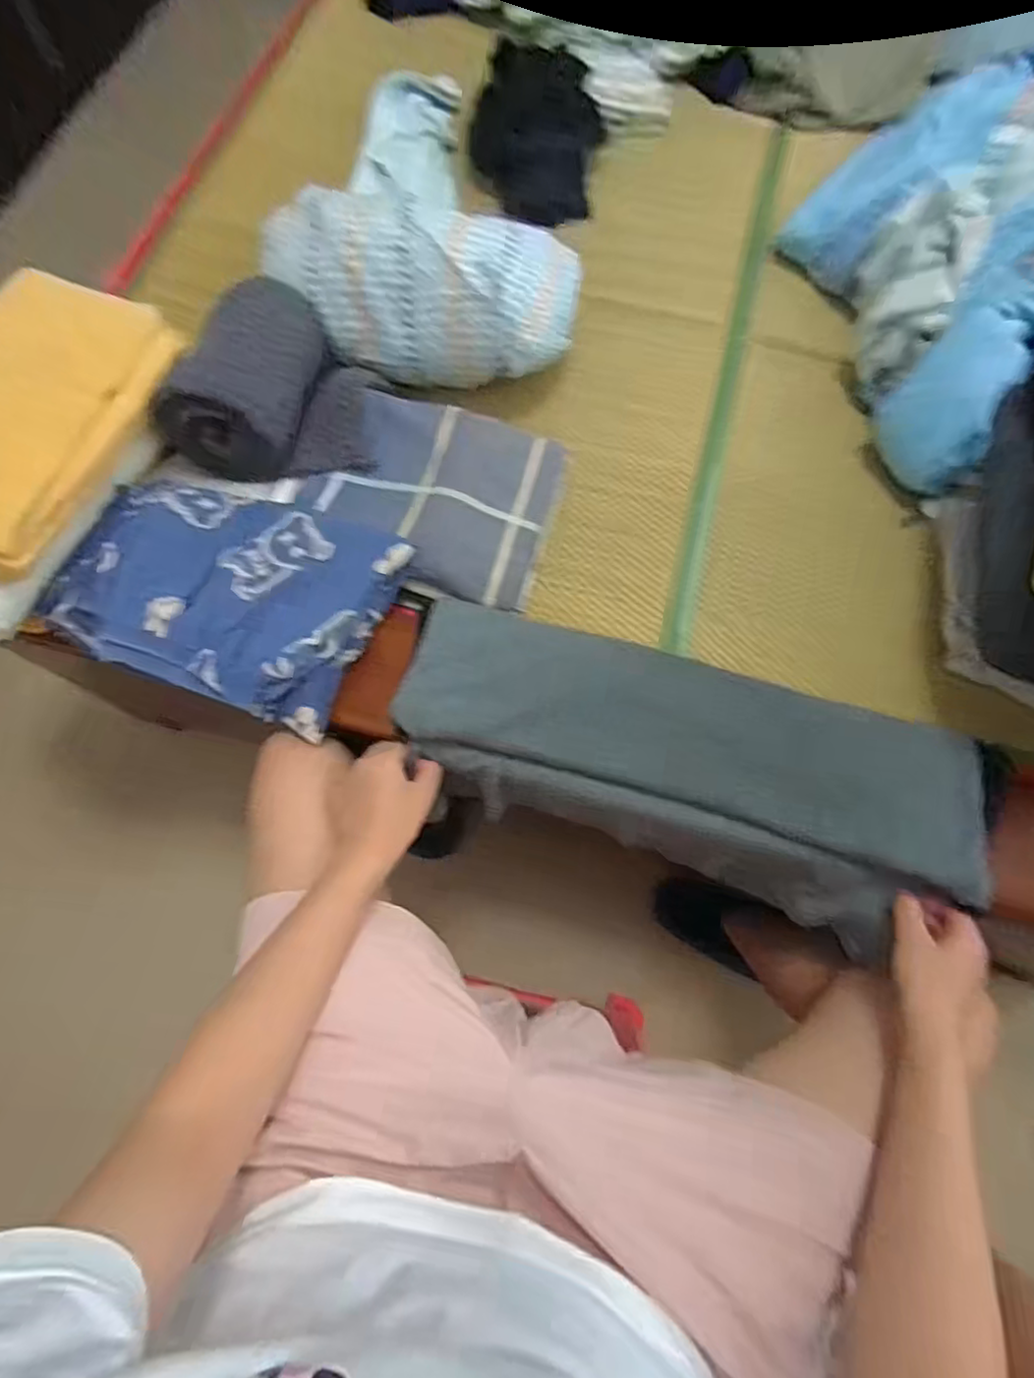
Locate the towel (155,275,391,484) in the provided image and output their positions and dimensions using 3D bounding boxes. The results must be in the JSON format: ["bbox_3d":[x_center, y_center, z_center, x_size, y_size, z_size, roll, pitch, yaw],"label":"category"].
[{"bbox_3d":[-0.238,-0.316,0.656,0.182,0.088,0.185,5,71,3],"label":"towel"}]

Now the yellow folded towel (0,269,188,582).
[{"bbox_3d":[-0.417,-0.235,0.554,0.139,0.043,0.331,26,52,-24],"label":"yellow folded towel"}]

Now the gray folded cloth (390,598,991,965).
[{"bbox_3d":[0.136,0.054,0.565,0.473,0.081,0.183,18,72,6],"label":"gray folded cloth"}]

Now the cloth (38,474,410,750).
[{"bbox_3d":[-0.259,-0.097,0.582,0.265,0.044,0.201,22,72,8],"label":"cloth"}]

